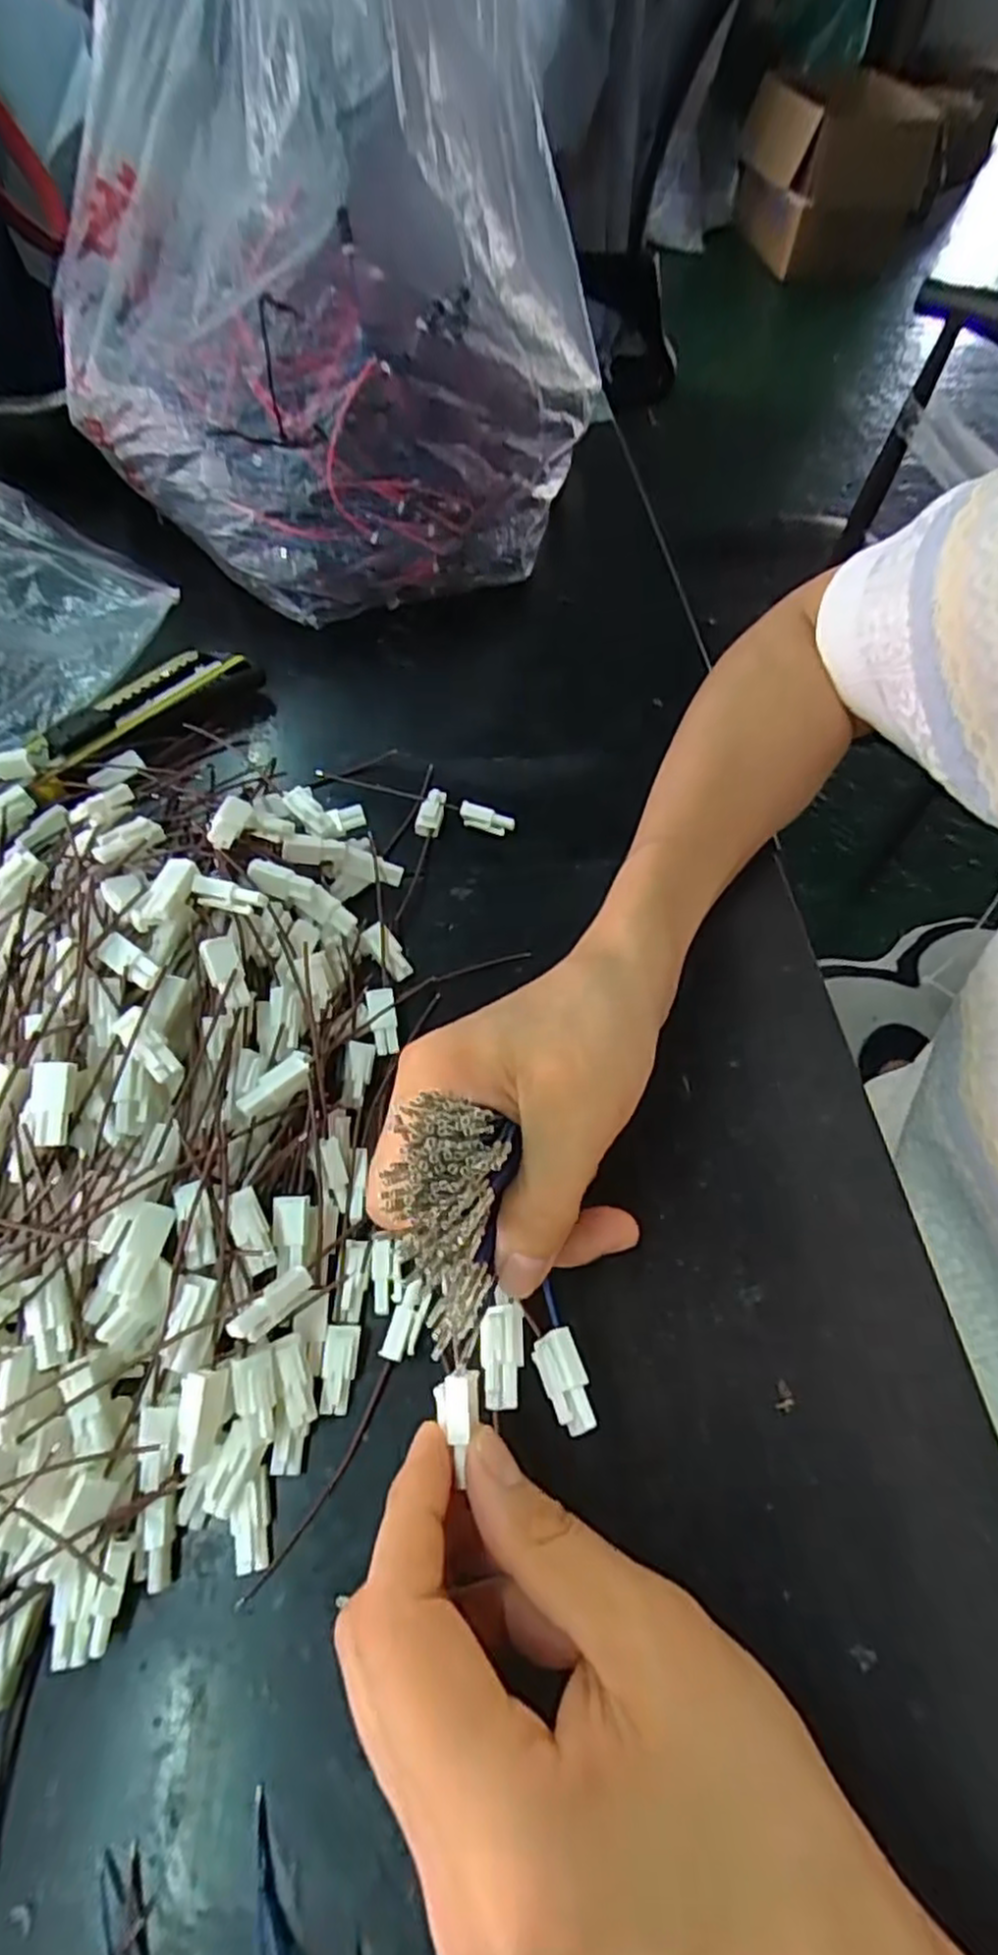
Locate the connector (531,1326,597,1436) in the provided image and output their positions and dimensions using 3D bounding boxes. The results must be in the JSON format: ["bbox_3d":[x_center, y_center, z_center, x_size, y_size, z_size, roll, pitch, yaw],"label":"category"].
[{"bbox_3d":[0.018,0.109,0.199,0.012,0.004,0.024,-18,63,-12],"label":"connector"}]

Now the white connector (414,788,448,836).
[{"bbox_3d":[-0.032,-0.077,0.346,0.011,0.009,0.025,9,60,2],"label":"white connector"}]

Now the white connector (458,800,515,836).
[{"bbox_3d":[-0.006,-0.073,0.343,0.025,0.014,0.007,18,61,7],"label":"white connector"}]

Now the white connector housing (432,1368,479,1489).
[{"bbox_3d":[-0.011,0.109,0.186,0.011,0.005,0.018,0,62,-4],"label":"white connector housing"}]

